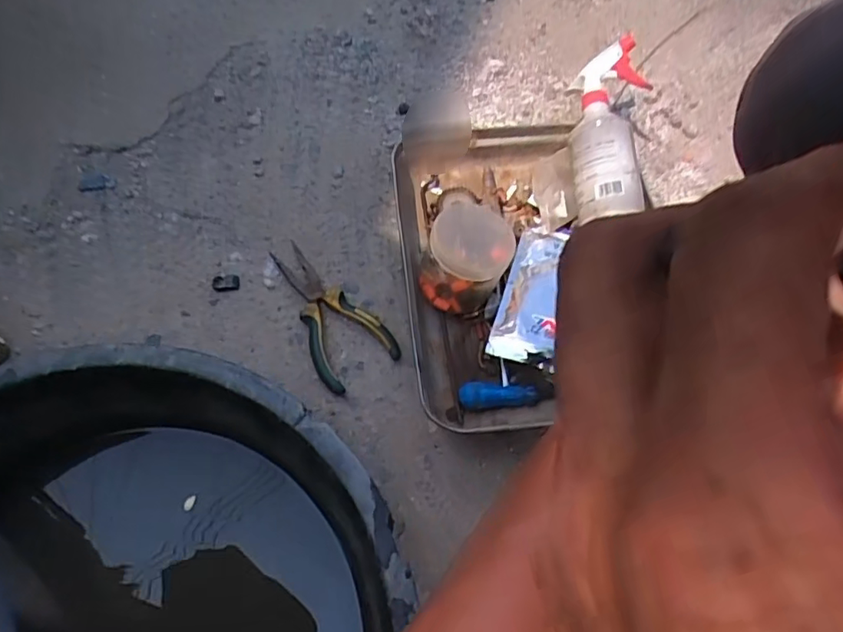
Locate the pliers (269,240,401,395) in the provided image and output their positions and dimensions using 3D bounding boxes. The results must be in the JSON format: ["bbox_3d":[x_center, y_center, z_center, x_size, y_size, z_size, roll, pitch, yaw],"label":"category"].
[{"bbox_3d":[-0.101,-0.010,0.635,0.084,0.020,0.181,-28,63,-11],"label":"pliers"}]

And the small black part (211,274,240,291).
[{"bbox_3d":[-0.221,-0.037,0.656,0.031,0.005,0.019,-2,61,2],"label":"small black part"}]

